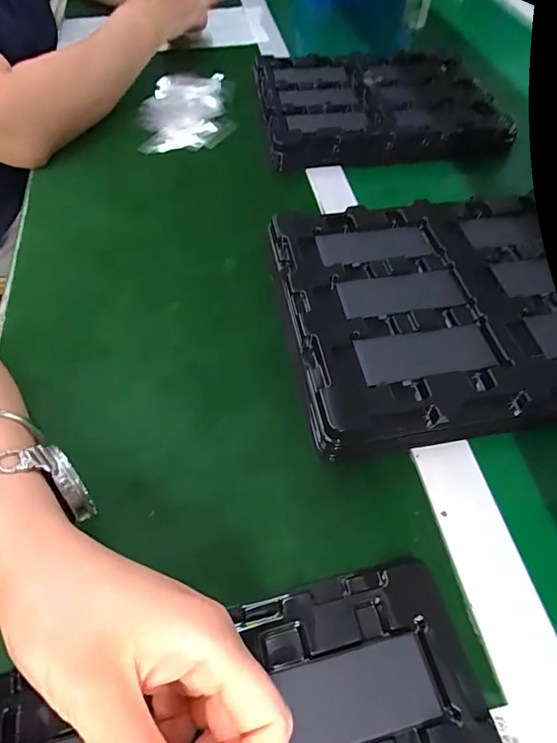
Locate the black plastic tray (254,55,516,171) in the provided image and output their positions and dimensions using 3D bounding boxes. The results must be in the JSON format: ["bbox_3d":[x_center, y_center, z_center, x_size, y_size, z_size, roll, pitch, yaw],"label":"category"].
[{"bbox_3d":[0.116,-0.342,0.555,0.280,0.032,0.247,-7,55,-4],"label":"black plastic tray"}]

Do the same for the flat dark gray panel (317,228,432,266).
[{"bbox_3d":[0.079,-0.106,0.369,0.094,0.007,0.039,-10,55,-6],"label":"flat dark gray panel"}]

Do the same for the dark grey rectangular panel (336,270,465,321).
[{"bbox_3d":[0.092,-0.061,0.335,0.092,0.004,0.039,-10,55,-6],"label":"dark grey rectangular panel"}]

